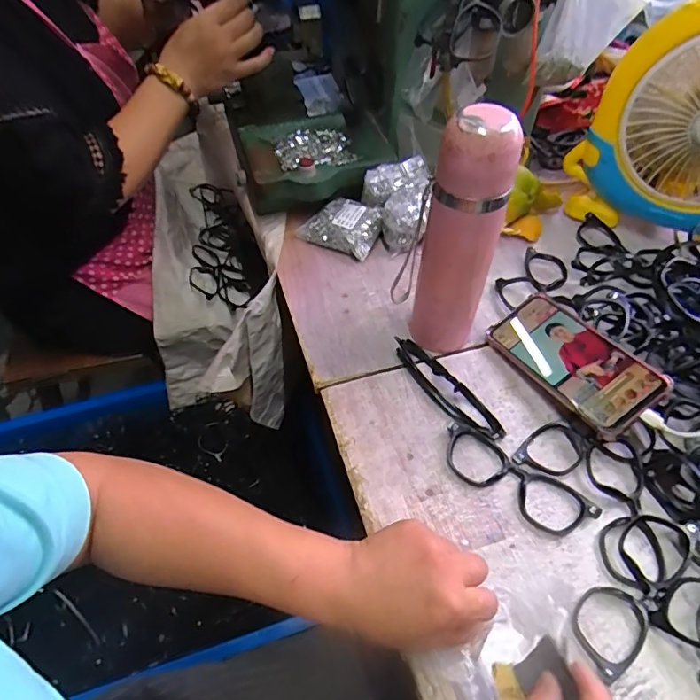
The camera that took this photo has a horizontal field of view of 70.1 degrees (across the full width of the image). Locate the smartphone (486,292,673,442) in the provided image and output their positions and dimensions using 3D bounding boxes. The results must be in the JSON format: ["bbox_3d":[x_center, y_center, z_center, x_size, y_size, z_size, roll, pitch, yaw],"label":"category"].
[{"bbox_3d":[0.219,0.009,0.493,0.079,0.013,0.163,-37,49,-2],"label":"smartphone"}]

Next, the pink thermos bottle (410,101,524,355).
[{"bbox_3d":[0.101,-0.088,0.460,0.059,0.244,0.053,24,55,18],"label":"pink thermos bottle"}]

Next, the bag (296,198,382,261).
[{"bbox_3d":[-0.009,-0.162,0.647,0.096,0.040,0.066,27,56,19],"label":"bag"}]

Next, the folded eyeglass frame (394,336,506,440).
[{"bbox_3d":[0.093,0.033,0.492,0.026,0.040,0.140,-30,57,-22],"label":"folded eyeglass frame"}]

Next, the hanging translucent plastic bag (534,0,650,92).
[{"bbox_3d":[0.275,-0.372,0.568,0.093,0.131,0.055,20,54,15],"label":"hanging translucent plastic bag"}]

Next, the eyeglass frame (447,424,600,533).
[{"bbox_3d":[0.146,0.116,0.443,0.140,0.011,0.049,30,57,21],"label":"eyeglass frame"}]

